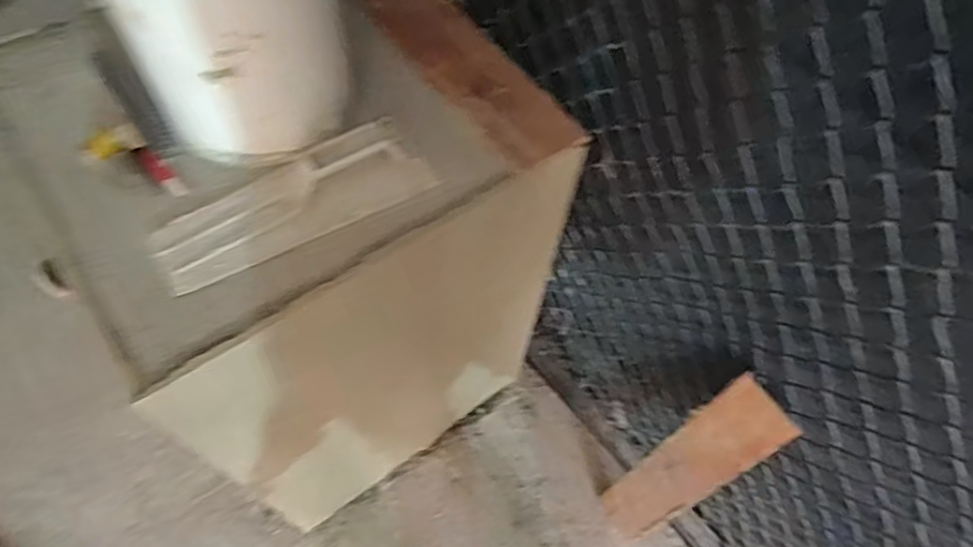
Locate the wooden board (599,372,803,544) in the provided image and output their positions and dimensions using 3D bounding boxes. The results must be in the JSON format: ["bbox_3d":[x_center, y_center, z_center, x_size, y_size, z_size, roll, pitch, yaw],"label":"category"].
[{"bbox_3d":[0.343,0.333,1.129,0.027,0.444,0.112,-16,59,-41],"label":"wooden board"}]

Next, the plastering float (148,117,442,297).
[{"bbox_3d":[-0.202,-0.080,0.686,0.288,0.050,0.105,-27,65,-18],"label":"plastering float"}]

